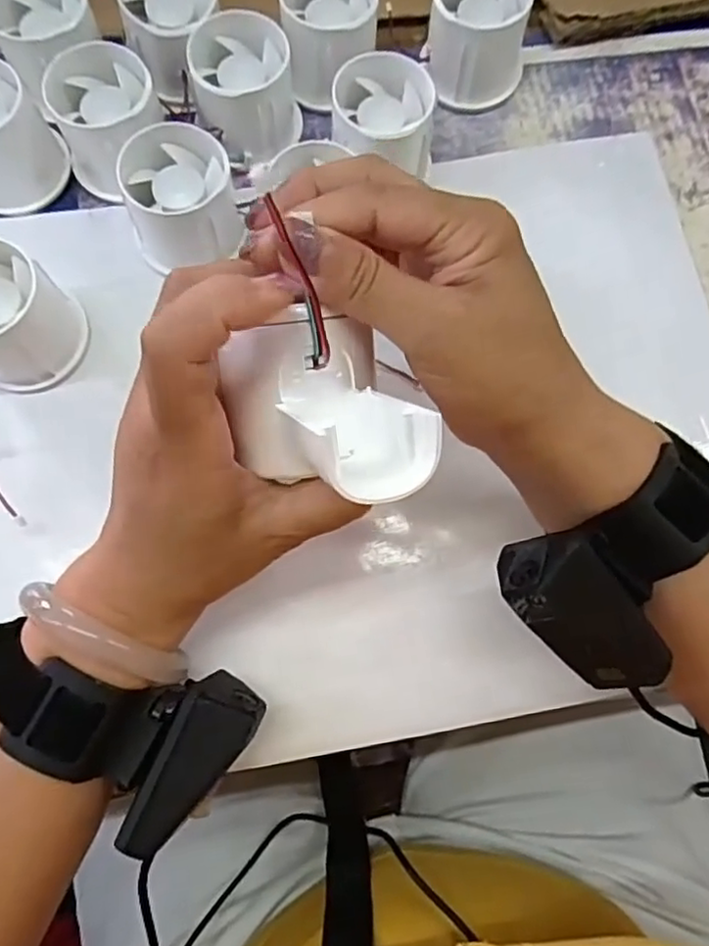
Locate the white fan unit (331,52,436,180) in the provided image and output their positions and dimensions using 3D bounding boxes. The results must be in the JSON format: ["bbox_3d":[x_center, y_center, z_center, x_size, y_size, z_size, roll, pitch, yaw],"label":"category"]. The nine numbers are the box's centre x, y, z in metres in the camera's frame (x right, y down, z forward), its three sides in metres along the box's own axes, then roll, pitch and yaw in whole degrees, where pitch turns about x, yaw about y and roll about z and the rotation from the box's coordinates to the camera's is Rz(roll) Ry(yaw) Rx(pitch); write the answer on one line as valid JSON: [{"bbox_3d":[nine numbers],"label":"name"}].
[{"bbox_3d":[0.013,-0.176,0.336,0.054,0.049,0.053,13,76,2],"label":"white fan unit"}]

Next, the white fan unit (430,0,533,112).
[{"bbox_3d":[0.068,-0.238,0.348,0.053,0.047,0.052,12,76,1],"label":"white fan unit"}]

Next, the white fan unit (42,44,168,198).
[{"bbox_3d":[-0.125,-0.178,0.328,0.052,0.041,0.060,-4,76,-3],"label":"white fan unit"}]

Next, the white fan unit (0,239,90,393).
[{"bbox_3d":[-0.165,-0.076,0.304,0.053,0.046,0.054,0,76,-2],"label":"white fan unit"}]

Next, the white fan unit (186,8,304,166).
[{"bbox_3d":[-0.056,-0.198,0.336,0.053,0.044,0.058,-7,76,-4],"label":"white fan unit"}]

